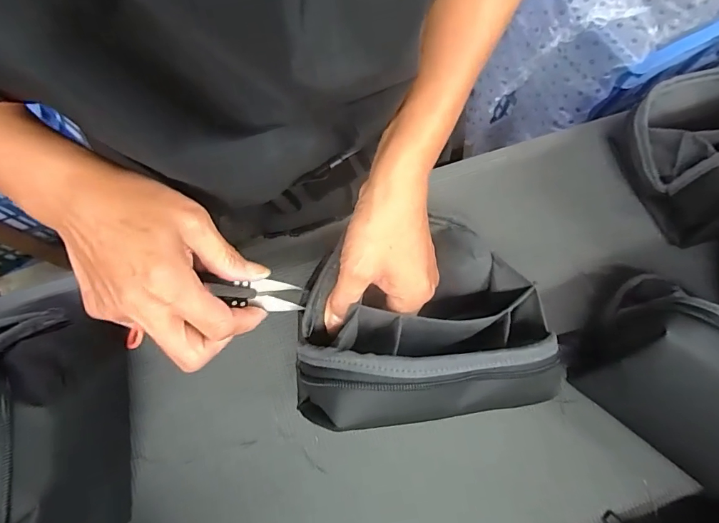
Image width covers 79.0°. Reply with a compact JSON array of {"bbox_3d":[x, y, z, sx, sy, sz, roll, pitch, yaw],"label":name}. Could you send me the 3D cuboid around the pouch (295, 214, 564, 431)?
[{"bbox_3d":[0.042,0.030,0.290,0.165,0.103,0.134,-5,75,-2],"label":"pouch"}]

